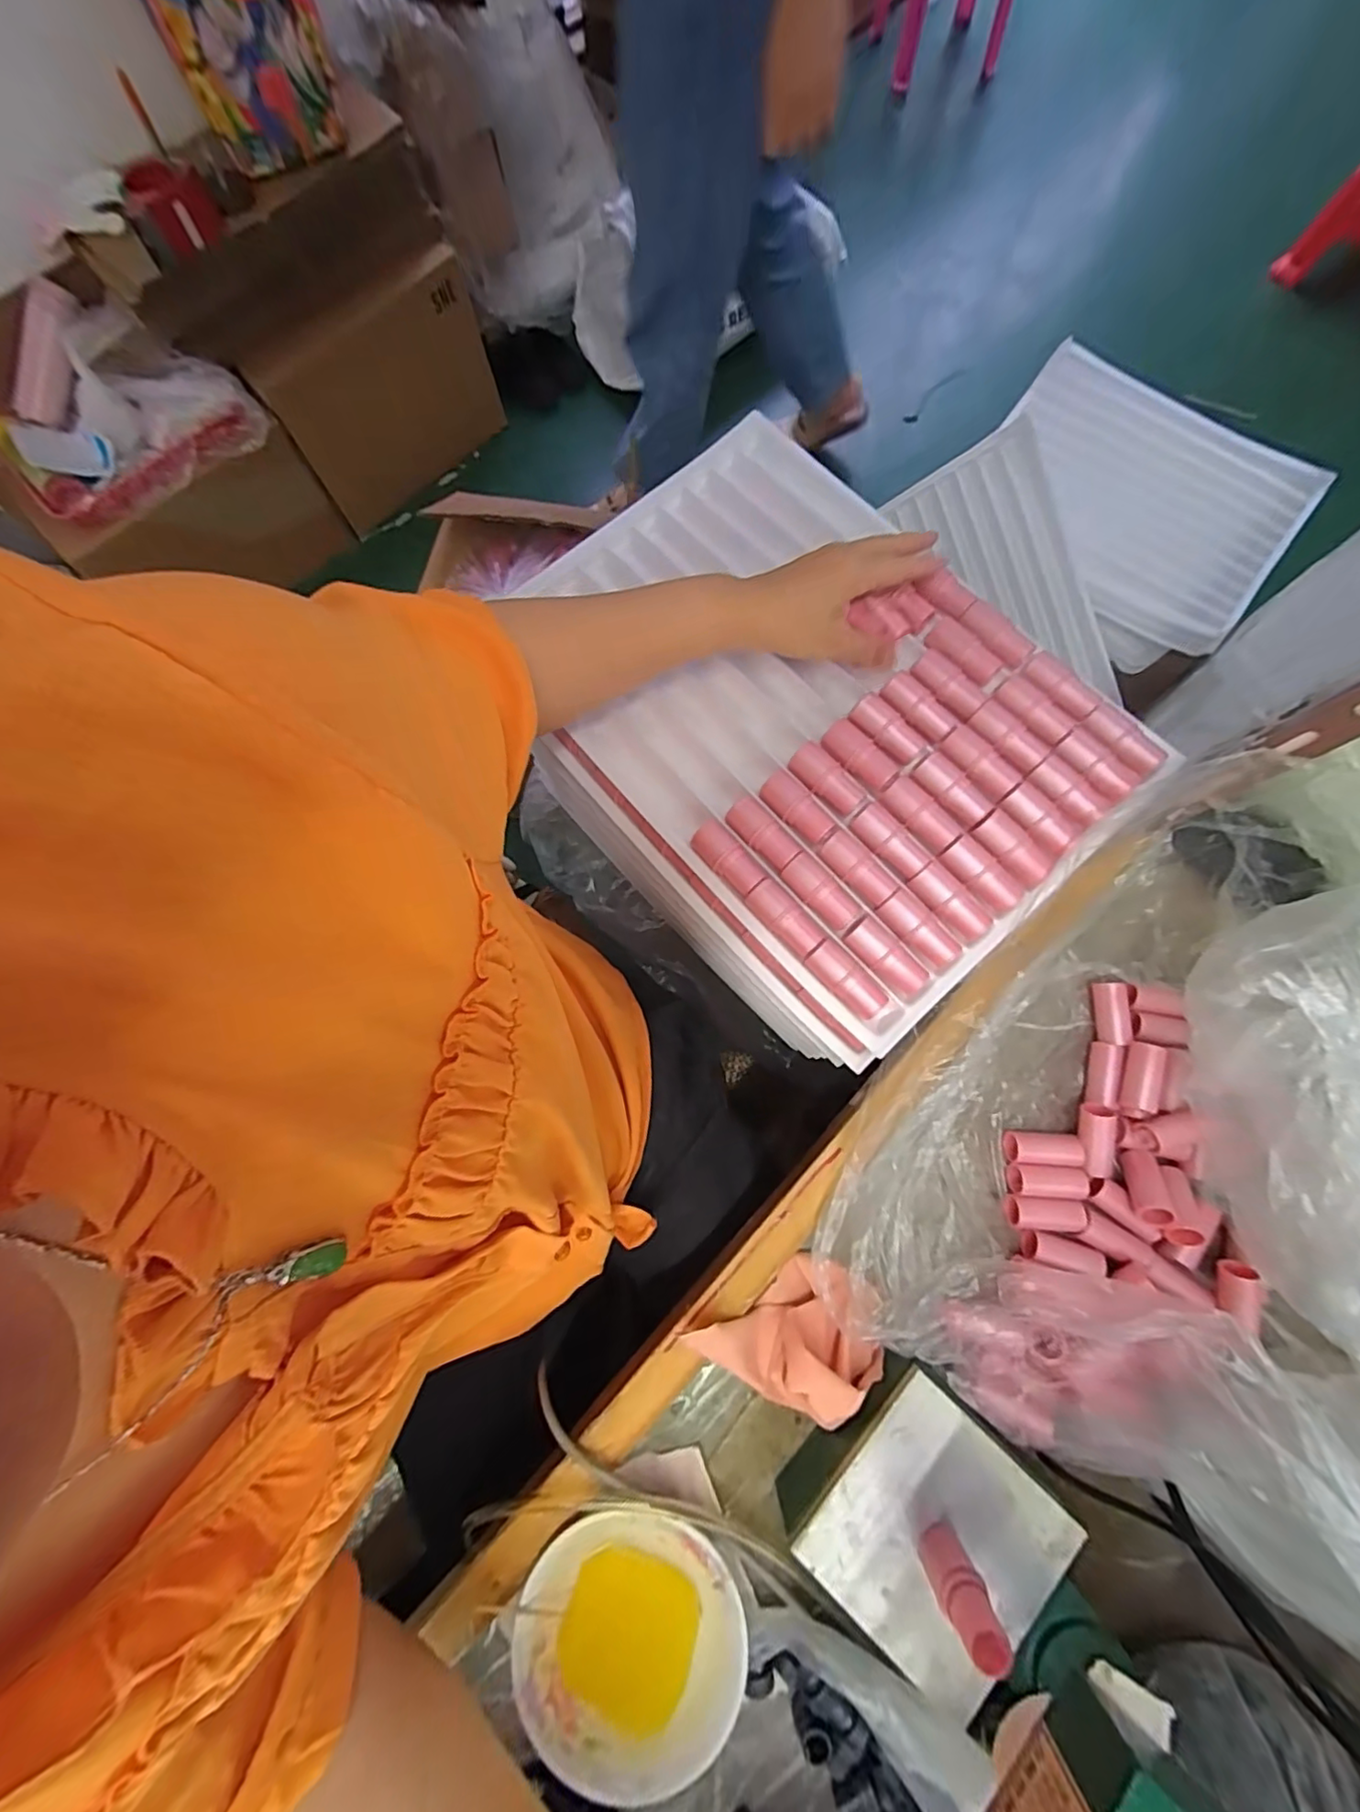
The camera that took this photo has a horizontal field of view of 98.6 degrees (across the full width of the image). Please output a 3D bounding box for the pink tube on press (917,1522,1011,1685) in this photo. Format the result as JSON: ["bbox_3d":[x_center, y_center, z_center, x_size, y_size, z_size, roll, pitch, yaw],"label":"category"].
[{"bbox_3d":[0.146,0.356,0.303,0.025,0.062,0.021,-23,77,-5],"label":"pink tube on press"}]

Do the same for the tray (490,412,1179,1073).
[{"bbox_3d":[0.077,-0.151,0.448,0.342,0.046,0.449,-38,78,-8],"label":"tray"}]

